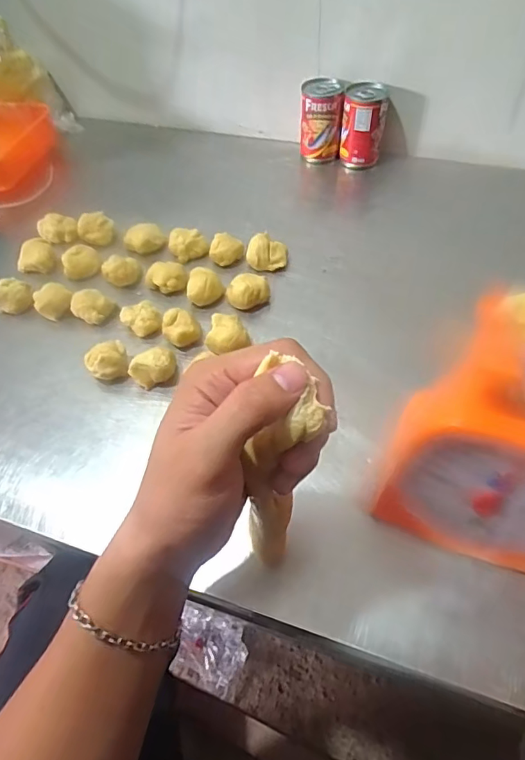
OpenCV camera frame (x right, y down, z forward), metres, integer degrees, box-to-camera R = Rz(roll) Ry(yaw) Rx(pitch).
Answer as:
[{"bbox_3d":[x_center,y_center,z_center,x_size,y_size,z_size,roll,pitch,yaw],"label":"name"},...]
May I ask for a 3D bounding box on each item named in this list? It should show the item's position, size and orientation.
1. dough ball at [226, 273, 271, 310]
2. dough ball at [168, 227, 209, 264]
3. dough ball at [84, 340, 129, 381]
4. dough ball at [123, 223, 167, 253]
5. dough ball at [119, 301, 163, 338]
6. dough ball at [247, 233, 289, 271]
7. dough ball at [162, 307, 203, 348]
[{"bbox_3d":[-0.015,-0.090,0.505,0.043,0.029,0.032,-22,55,-11],"label":"dough ball"},{"bbox_3d":[-0.086,-0.156,0.559,0.038,0.027,0.039,-2,54,3],"label":"dough ball"},{"bbox_3d":[-0.145,-0.017,0.459,0.036,0.027,0.030,-25,56,-13],"label":"dough ball"},{"bbox_3d":[-0.136,-0.160,0.564,0.040,0.029,0.026,-33,58,-18],"label":"dough ball"},{"bbox_3d":[-0.122,-0.061,0.494,0.036,0.025,0.030,-26,56,-14],"label":"dough ball"},{"bbox_3d":[0.005,-0.139,0.538,0.044,0.032,0.031,-6,54,1],"label":"dough ball"},{"bbox_3d":[-0.079,-0.050,0.478,0.034,0.030,0.034,-2,54,3],"label":"dough ball"}]

